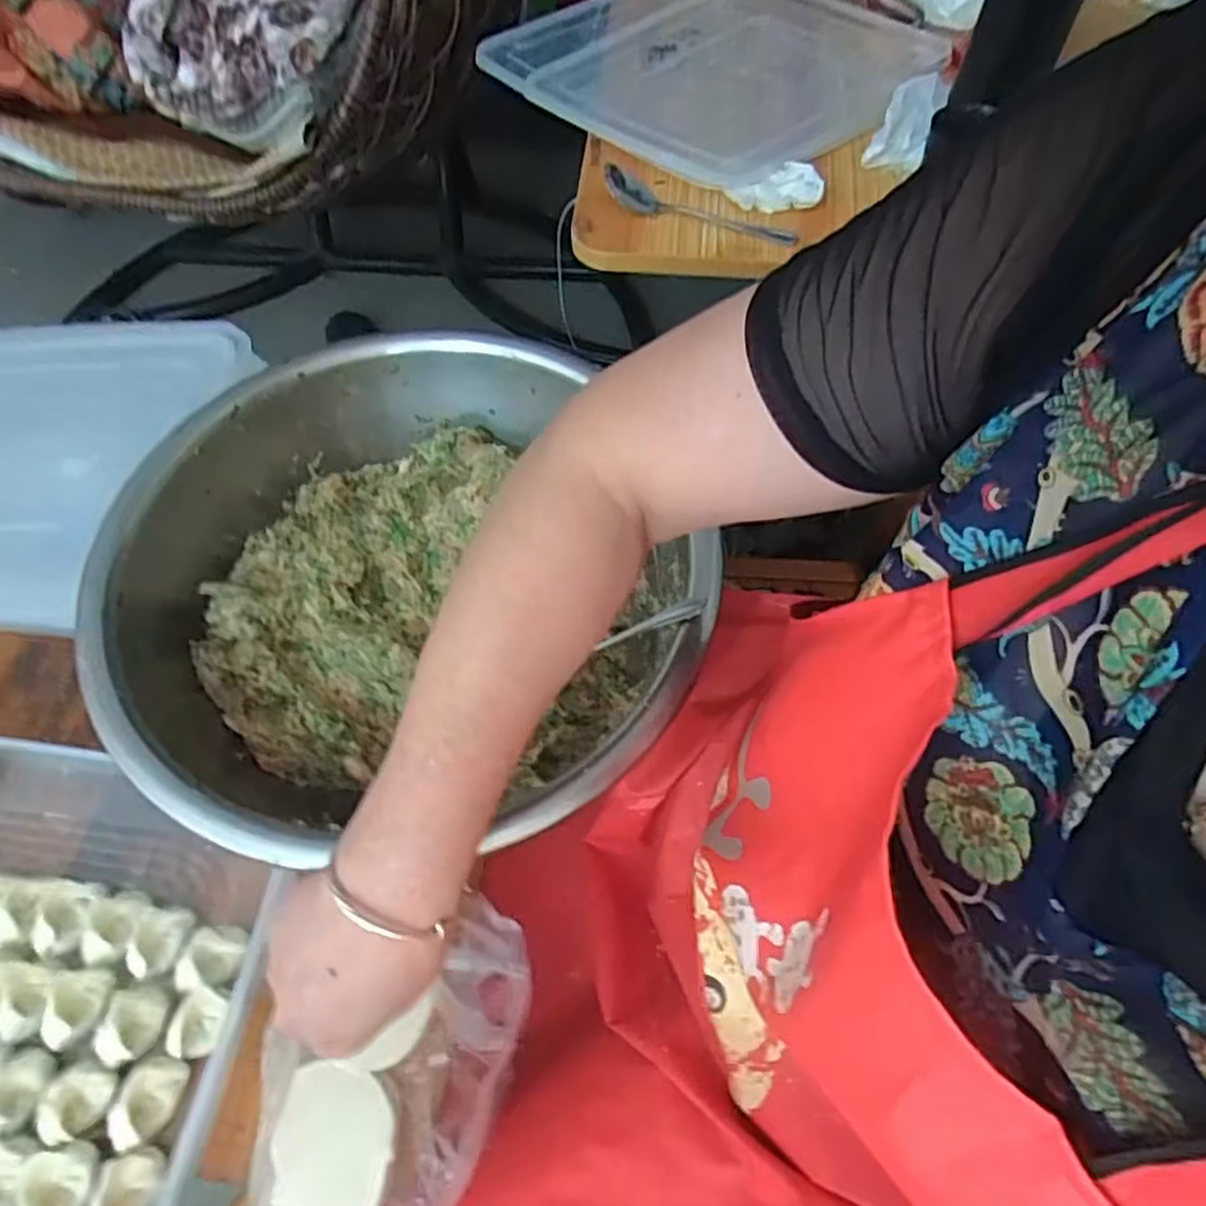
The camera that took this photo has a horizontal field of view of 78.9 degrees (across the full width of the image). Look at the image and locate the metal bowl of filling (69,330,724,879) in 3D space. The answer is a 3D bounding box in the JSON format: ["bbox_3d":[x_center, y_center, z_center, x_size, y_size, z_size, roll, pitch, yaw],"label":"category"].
[{"bbox_3d":[-0.141,-0.010,0.508,0.347,0.107,0.395,-19,61,-11],"label":"metal bowl of filling"}]

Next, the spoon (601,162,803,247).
[{"bbox_3d":[0.072,-0.302,0.561,0.153,0.025,0.027,22,62,12],"label":"spoon"}]

